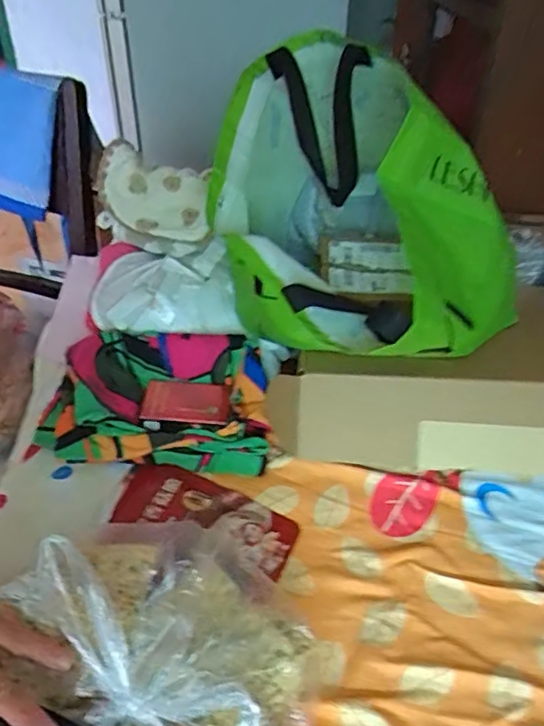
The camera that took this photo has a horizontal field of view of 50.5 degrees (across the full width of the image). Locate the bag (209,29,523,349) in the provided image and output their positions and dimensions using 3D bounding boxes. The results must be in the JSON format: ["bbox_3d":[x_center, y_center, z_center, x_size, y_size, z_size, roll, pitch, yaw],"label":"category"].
[{"bbox_3d":[0.079,-0.137,0.545,0.255,0.233,0.287,-24,46,-27],"label":"bag"}]

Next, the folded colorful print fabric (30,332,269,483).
[{"bbox_3d":[-0.114,0.043,0.594,0.233,0.088,0.144,7,40,2],"label":"folded colorful print fabric"}]

